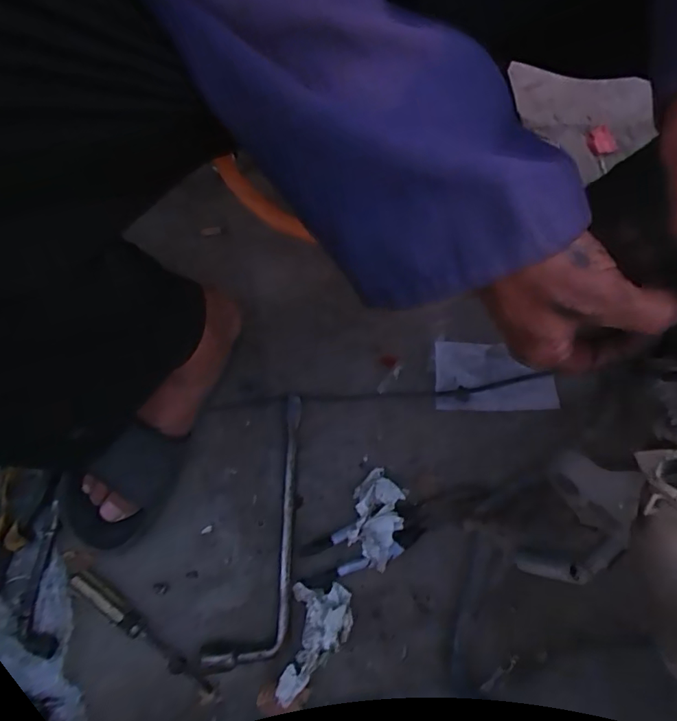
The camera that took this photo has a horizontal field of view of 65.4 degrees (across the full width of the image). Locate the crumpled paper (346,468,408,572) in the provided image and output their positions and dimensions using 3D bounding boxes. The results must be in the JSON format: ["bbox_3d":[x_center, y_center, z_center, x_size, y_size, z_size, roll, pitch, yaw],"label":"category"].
[{"bbox_3d":[0.038,0.155,0.524,0.051,0.037,0.090,19,72,2],"label":"crumpled paper"}]

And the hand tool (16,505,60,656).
[{"bbox_3d":[-0.269,0.197,0.476,0.031,0.009,0.128,-6,73,-4],"label":"hand tool"}]

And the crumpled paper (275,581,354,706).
[{"bbox_3d":[-0.020,0.261,0.489,0.057,0.028,0.097,9,72,-2],"label":"crumpled paper"}]

